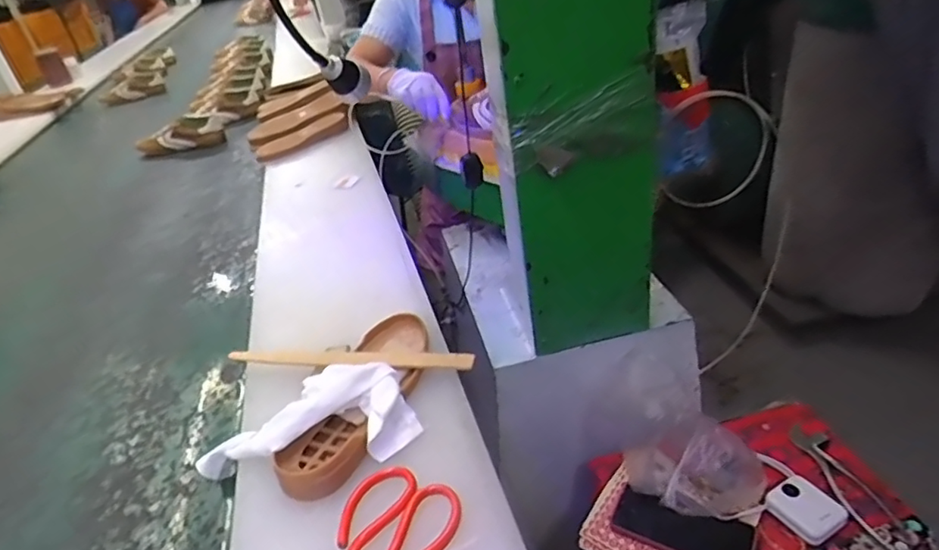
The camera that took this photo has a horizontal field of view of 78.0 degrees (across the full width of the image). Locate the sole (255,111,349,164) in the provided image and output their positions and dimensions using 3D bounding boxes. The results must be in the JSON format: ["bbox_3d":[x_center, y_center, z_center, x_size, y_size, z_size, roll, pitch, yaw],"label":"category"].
[{"bbox_3d":[-0.403,-0.333,1.407,0.232,0.033,0.075,-27,35,-8],"label":"sole"}]

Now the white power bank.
[{"bbox_3d":[0.426,0.295,0.733,0.064,0.022,0.078,-27,36,-24],"label":"white power bank"}]

